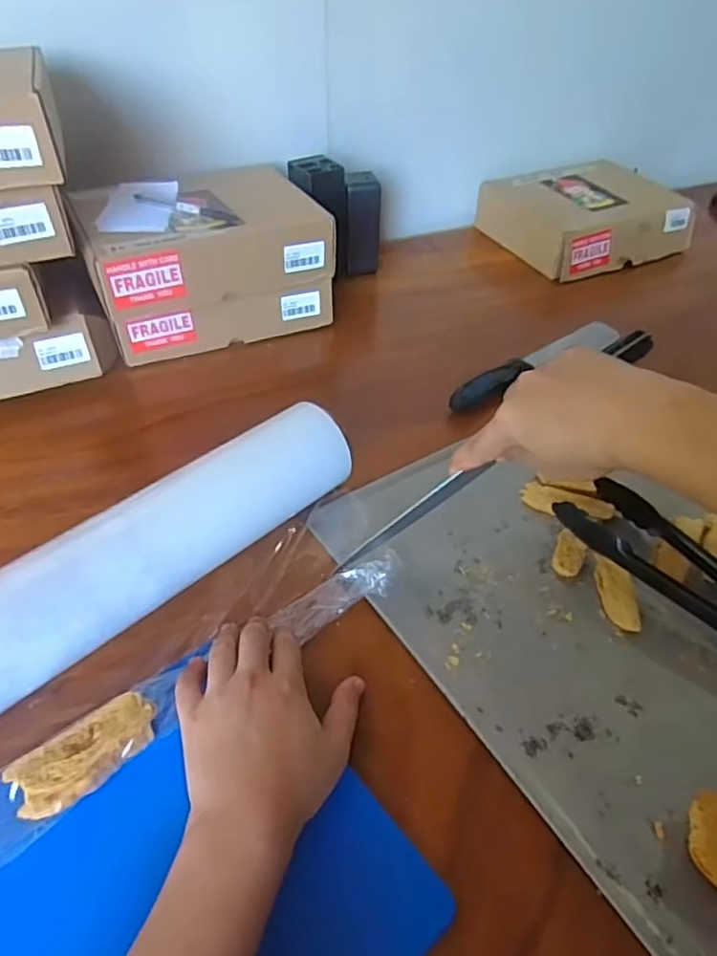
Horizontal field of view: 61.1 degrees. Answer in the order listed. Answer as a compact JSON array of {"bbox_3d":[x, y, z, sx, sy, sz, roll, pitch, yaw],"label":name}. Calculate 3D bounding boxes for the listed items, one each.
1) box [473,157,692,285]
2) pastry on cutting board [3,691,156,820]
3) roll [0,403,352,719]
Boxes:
[{"bbox_3d":[0.359,-0.416,0.966,0.260,0.093,0.207,-20,47,-21],"label":"box"},{"bbox_3d":[-0.170,0.173,0.381,0.036,0.026,0.084,33,52,29],"label":"pastry on cutting board"},{"bbox_3d":[-0.202,0.093,0.428,0.486,0.083,0.064,-34,53,-31],"label":"roll"}]

